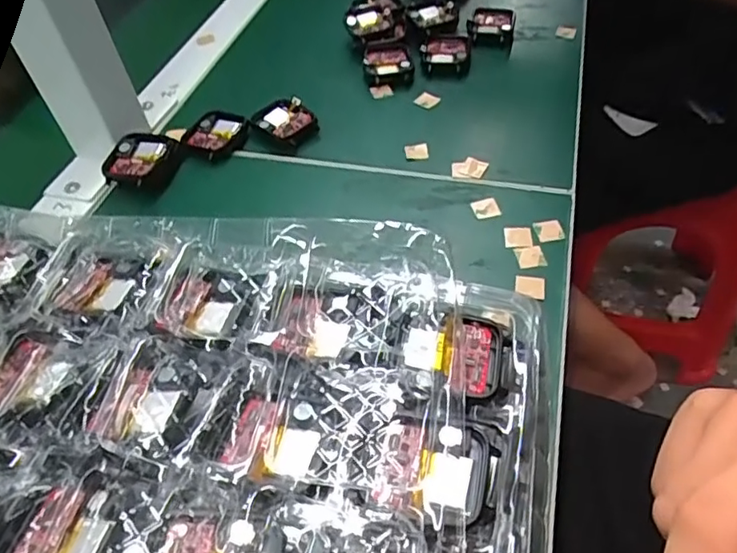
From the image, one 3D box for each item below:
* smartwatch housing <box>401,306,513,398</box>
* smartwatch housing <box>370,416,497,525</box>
[{"bbox_3d":[0.033,0.028,0.227,0.040,0.008,0.033,8,51,13],"label":"smartwatch housing"},{"bbox_3d":[0.023,0.068,0.202,0.040,0.008,0.033,5,50,10],"label":"smartwatch housing"}]

